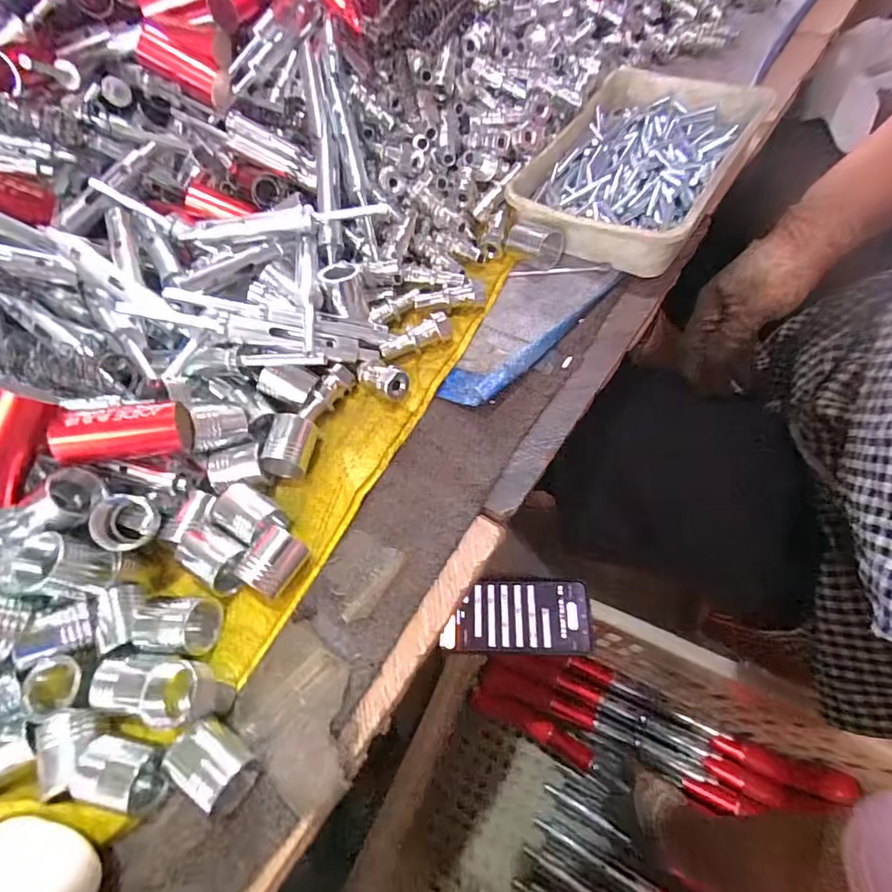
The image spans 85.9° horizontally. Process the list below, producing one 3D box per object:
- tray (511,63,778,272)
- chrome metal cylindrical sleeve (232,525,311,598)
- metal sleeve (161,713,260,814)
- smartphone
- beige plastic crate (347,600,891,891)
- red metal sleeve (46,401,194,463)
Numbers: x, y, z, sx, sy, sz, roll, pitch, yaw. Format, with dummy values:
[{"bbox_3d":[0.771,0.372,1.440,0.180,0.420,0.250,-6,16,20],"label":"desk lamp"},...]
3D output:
[{"bbox_3d":[0.155,-0.228,0.385,0.140,0.047,0.210,29,68,22],"label":"tray"},{"bbox_3d":[-0.093,0.066,0.268,0.025,0.027,0.033,23,66,20],"label":"chrome metal cylindrical sleeve"},{"bbox_3d":[-0.108,0.147,0.223,0.038,0.023,0.025,28,68,22],"label":"metal sleeve"},{"bbox_3d":[0.074,0.176,0.502,0.148,0.004,0.072,-2,60,7],"label":"smartphone"},{"bbox_3d":[0.225,0.444,0.535,0.487,0.319,0.345,21,65,19],"label":"beige plastic crate"},{"bbox_3d":[-0.178,-0.008,0.265,0.066,0.020,0.026,-7,62,-21],"label":"red metal sleeve"}]

